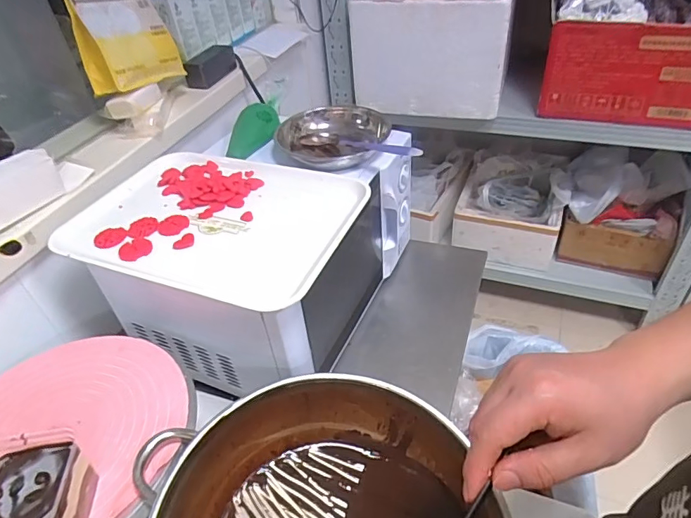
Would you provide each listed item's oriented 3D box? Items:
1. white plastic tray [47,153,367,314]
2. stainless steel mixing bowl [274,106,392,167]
[{"bbox_3d":[-0.178,-0.059,0.649,0.367,0.021,0.281,12,44,19],"label":"white plastic tray"},{"bbox_3d":[-0.018,-0.207,0.792,0.171,0.053,0.174,-3,41,3],"label":"stainless steel mixing bowl"}]

